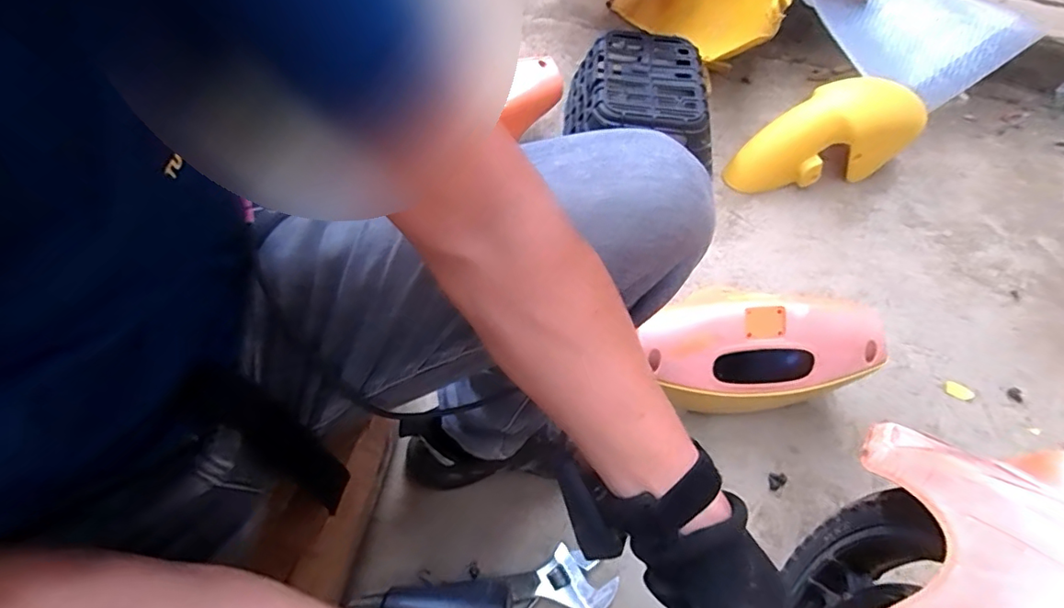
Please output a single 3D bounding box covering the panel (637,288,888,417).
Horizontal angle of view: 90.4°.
[{"bbox_3d":[0.275,0.049,0.628,0.273,0.079,0.115,-1,58,1],"label":"panel"}]

